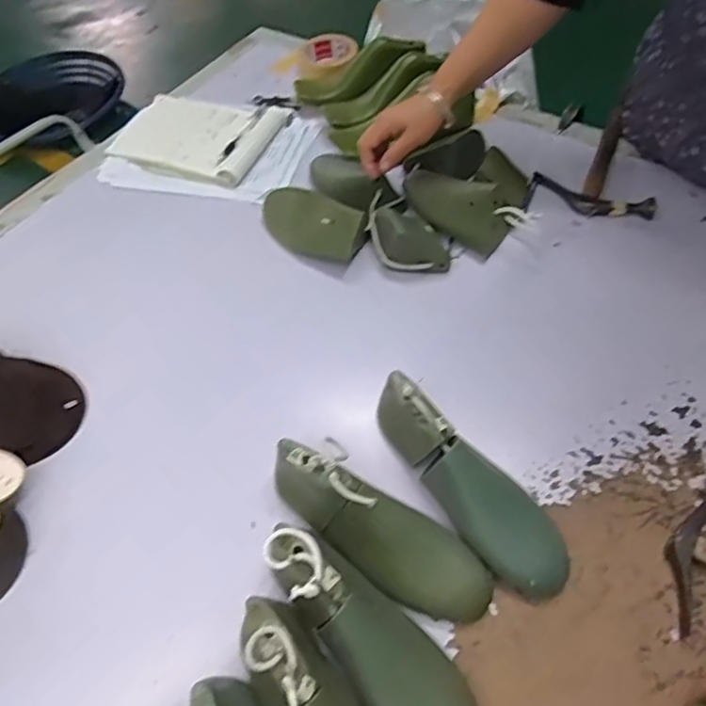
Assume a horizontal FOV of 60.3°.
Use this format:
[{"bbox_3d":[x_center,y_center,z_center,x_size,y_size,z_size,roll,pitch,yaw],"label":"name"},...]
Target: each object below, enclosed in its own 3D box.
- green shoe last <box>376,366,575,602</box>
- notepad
[{"bbox_3d":[0.118,0.122,0.615,0.082,0.080,0.256,-33,59,-16],"label":"green shoe last"},{"bbox_3d":[-0.260,-0.374,1.033,0.267,0.032,0.193,16,59,16],"label":"notepad"}]

